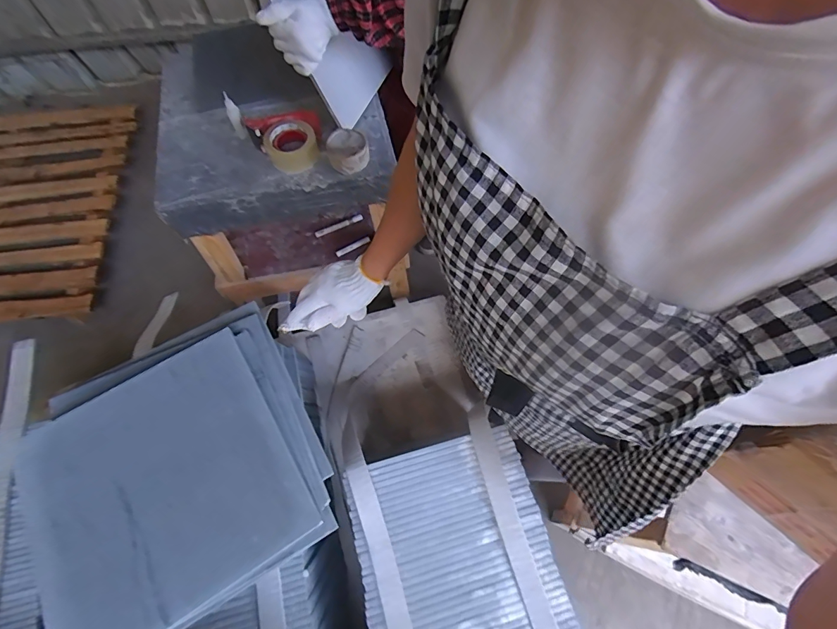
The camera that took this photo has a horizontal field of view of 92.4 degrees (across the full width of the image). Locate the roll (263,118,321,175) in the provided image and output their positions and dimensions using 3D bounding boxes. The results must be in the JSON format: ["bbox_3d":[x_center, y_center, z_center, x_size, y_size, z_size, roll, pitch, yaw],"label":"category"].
[{"bbox_3d":[-0.264,-0.351,0.837,0.099,0.046,0.099,0,64,1],"label":"roll"}]

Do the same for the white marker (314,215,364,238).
[{"bbox_3d":[-0.228,-0.255,1.153,0.143,0.010,0.021,-26,67,-11],"label":"white marker"}]

